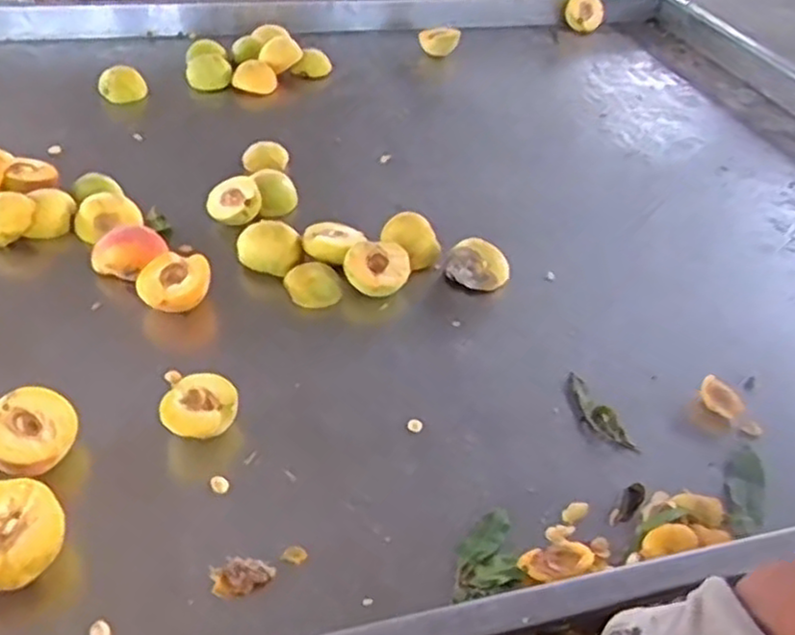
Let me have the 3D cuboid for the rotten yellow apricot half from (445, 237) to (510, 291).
[{"bbox_3d":[0.082,-0.055,0.746,0.063,0.037,0.041,8,40,5],"label":"rotten yellow apricot half"}]

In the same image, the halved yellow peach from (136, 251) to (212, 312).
[{"bbox_3d":[-0.205,-0.028,0.685,0.066,0.039,0.060,-8,41,-14],"label":"halved yellow peach"}]

